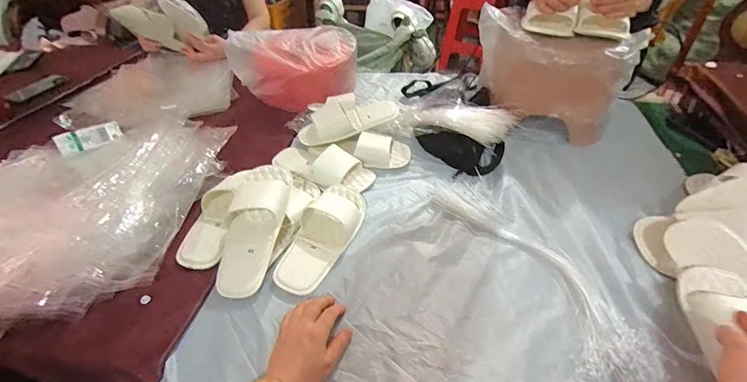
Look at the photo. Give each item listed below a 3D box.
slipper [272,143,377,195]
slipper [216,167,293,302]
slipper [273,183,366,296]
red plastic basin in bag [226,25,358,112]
[{"bbox_3d":[-0.119,-0.058,0.763,0.233,0.044,0.103,16,45,17],"label":"slipper"},{"bbox_3d":[-0.206,0.059,0.623,0.097,0.032,0.236,6,66,7],"label":"slipper"},{"bbox_3d":[-0.087,0.074,0.644,0.092,0.037,0.229,16,45,17],"label":"slipper"},{"bbox_3d":[-0.214,-0.361,1.030,0.302,0.126,0.278,0,43,0],"label":"red plastic basin in bag"}]

